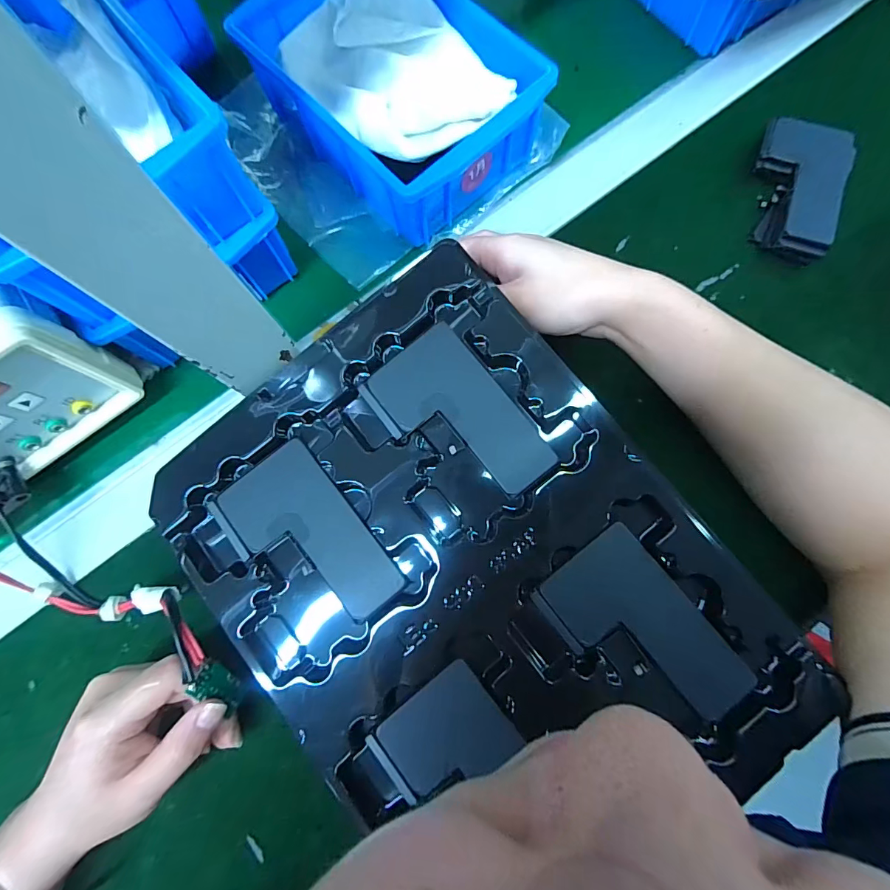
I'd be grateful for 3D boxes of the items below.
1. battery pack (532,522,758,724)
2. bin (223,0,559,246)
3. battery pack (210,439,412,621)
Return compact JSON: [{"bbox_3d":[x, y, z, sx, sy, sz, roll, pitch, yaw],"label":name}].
[{"bbox_3d":[0.095,0.091,0.212,0.057,0.010,0.094,-39,78,-6],"label":"battery pack"},{"bbox_3d":[-0.042,-0.261,0.323,0.139,0.066,0.211,-44,79,-7],"label":"bin"},{"bbox_3d":[-0.070,0.049,0.221,0.056,0.004,0.095,-38,78,-6],"label":"battery pack"}]

